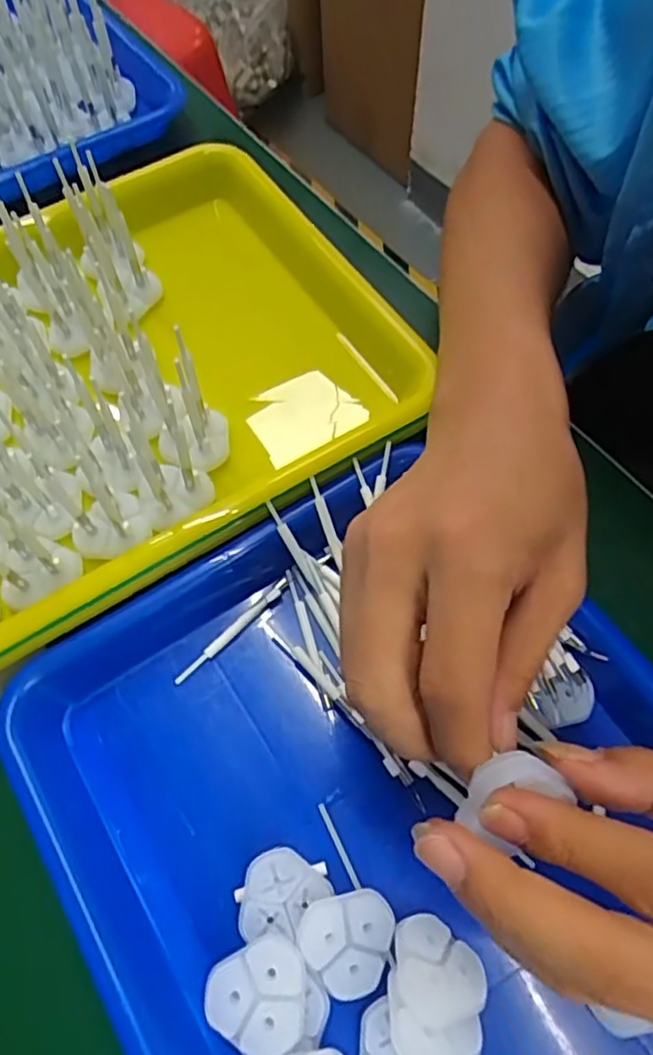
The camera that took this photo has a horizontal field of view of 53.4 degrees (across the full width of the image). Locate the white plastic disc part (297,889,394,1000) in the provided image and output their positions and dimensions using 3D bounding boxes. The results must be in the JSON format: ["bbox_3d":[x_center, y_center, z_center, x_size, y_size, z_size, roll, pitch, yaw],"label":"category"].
[{"bbox_3d":[0.009,0.159,0.248,0.036,0.008,0.034,-15,65,-6],"label":"white plastic disc part"}]

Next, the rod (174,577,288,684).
[{"bbox_3d":[-0.045,0.049,0.314,0.070,0.004,0.006,-40,70,-16],"label":"rod"}]

